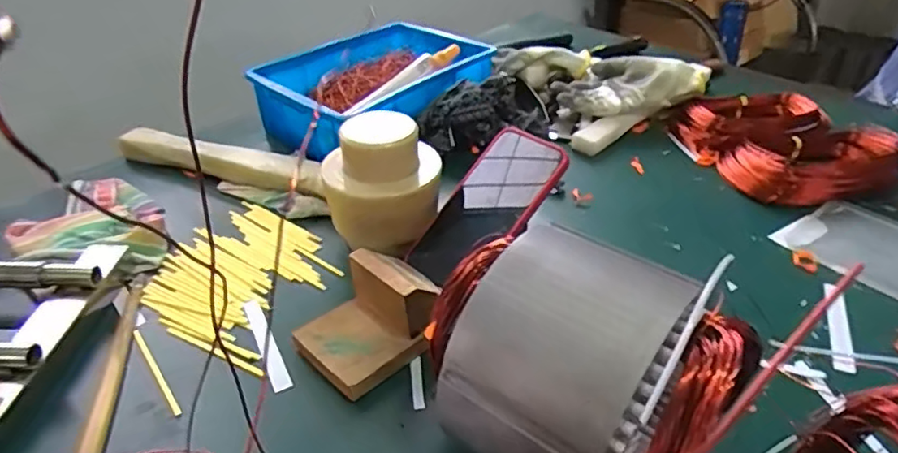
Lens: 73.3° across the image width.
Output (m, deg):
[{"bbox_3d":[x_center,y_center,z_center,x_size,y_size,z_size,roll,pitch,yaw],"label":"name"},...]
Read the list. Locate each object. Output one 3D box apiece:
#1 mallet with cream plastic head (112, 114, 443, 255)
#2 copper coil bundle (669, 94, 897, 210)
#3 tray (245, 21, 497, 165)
[{"bbox_3d":[-0.199,-0.086,0.644,0.421,0.124,0.104,21,41,28],"label":"mallet with cream plastic head"},{"bbox_3d":[0.402,-0.107,0.749,0.176,0.056,0.235,-10,37,-12],"label":"copper coil bundle"},{"bbox_3d":[-0.095,-0.185,0.804,0.304,0.088,0.190,-29,44,-33],"label":"tray"}]

